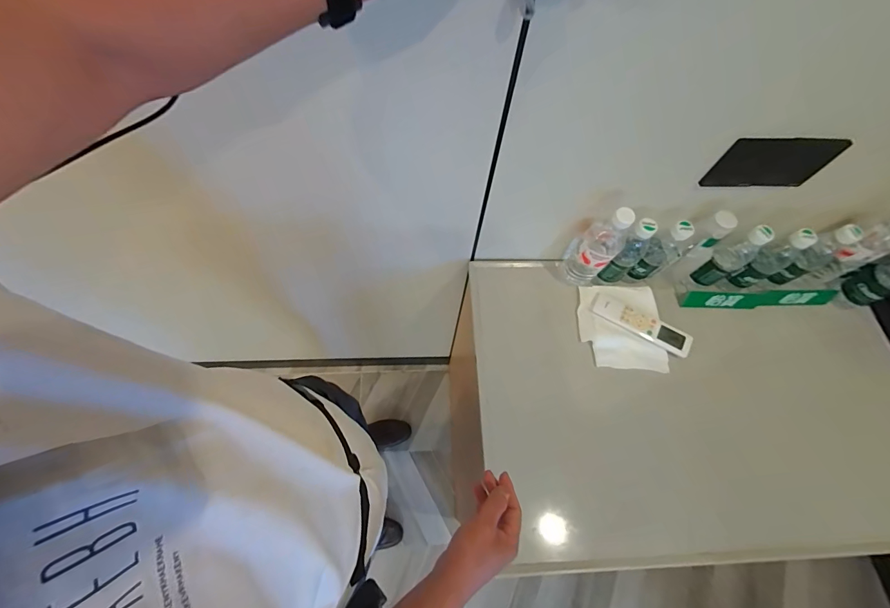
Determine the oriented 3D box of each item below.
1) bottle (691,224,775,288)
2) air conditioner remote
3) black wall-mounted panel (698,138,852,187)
[{"bbox_3d":[0.527,-0.082,0.699,0.047,0.164,0.048,-32,71,-17],"label":"bottle"},{"bbox_3d":[0.381,0.040,0.730,0.191,0.013,0.055,27,67,9],"label":"air conditioner remote"},{"bbox_3d":[0.493,-0.213,0.572,0.171,0.086,0.011,-1,65,-4],"label":"black wall-mounted panel"}]

